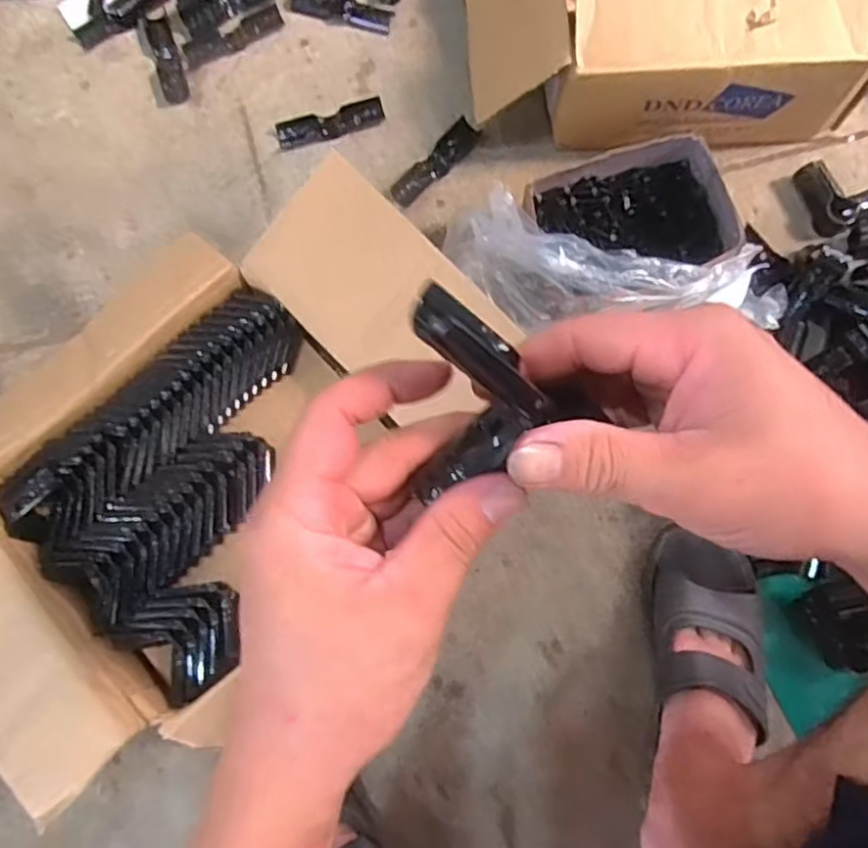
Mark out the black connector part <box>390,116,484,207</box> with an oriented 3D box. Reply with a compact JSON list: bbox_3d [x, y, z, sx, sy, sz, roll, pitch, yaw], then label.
[{"bbox_3d":[0.001,-0.303,0.786,0.033,0.017,0.126,43,83,10],"label":"black connector part"}]

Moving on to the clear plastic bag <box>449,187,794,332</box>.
[{"bbox_3d":[0.174,-0.143,0.648,0.339,0.086,0.163,13,79,5],"label":"clear plastic bag"}]

